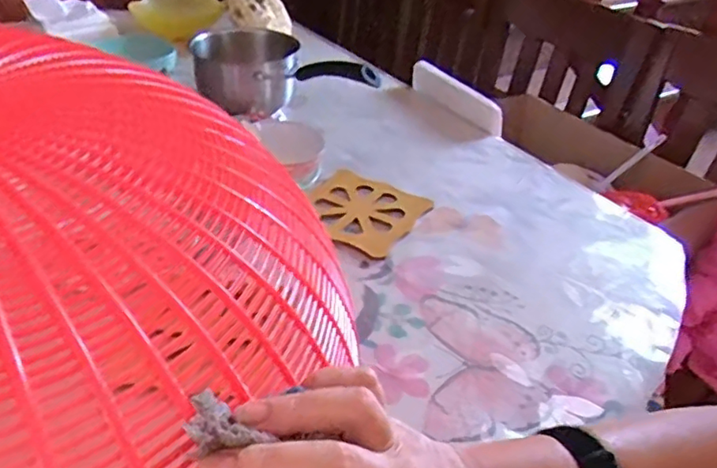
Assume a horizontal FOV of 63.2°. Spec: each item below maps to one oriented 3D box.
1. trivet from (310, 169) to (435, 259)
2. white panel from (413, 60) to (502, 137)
[{"bbox_3d":[0.002,-0.031,0.699,0.134,0.015,0.129,22,39,23],"label":"trivet"},{"bbox_3d":[0.158,-0.225,0.949,0.019,0.049,0.219,-17,40,-26],"label":"white panel"}]

